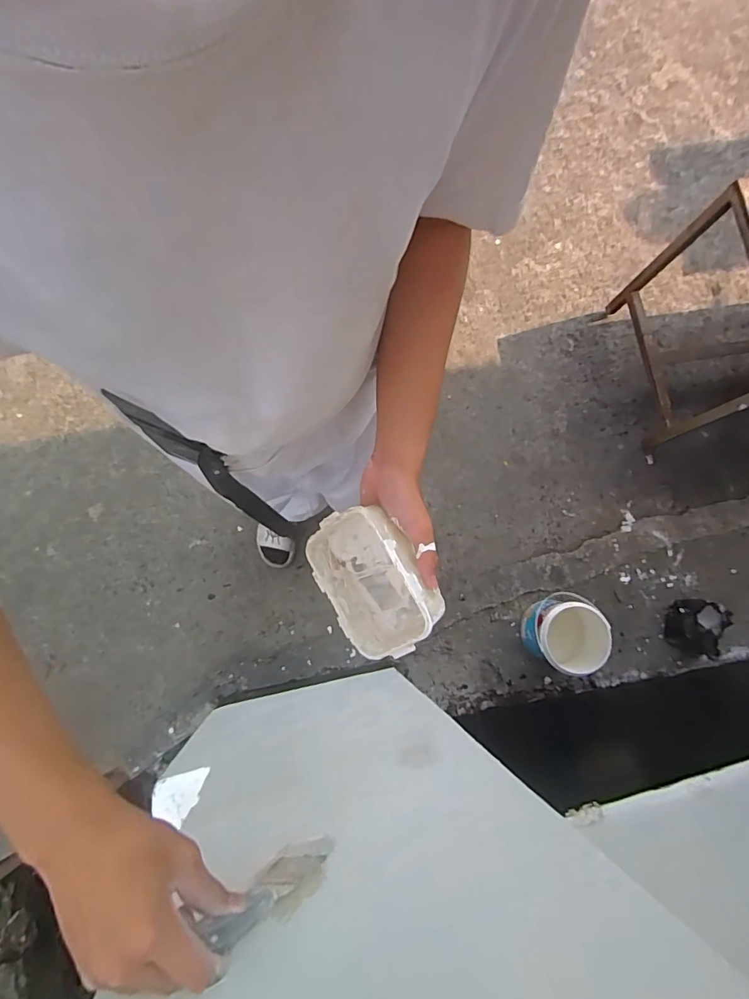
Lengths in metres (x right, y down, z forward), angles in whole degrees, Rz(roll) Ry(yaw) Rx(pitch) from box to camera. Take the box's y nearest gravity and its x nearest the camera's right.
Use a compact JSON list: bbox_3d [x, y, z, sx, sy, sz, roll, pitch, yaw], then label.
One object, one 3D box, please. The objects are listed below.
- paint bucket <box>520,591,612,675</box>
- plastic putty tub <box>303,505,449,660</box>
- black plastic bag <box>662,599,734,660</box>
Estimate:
[{"bbox_3d":[0.540,0.384,1.364,0.204,0.193,0.216,-12,74,-5],"label":"paint bucket"},{"bbox_3d":[0.003,0.079,0.483,0.113,0.060,0.148,-42,77,32],"label":"plastic putty tub"},{"bbox_3d":[0.972,0.383,1.411,0.136,0.131,0.169,8,73,0],"label":"black plastic bag"}]

